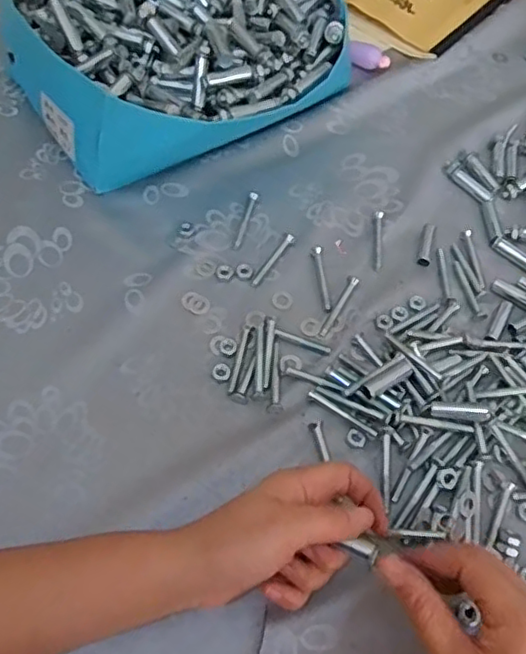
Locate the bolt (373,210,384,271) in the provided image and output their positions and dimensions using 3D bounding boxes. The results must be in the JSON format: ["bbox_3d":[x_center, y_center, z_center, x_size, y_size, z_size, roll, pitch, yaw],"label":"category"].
[{"bbox_3d":[0.096,-0.072,0.519,0.007,0.005,0.059,8,61,0],"label":"bolt"}]

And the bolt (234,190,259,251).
[{"bbox_3d":[-0.015,-0.090,0.520,0.007,0.007,0.056,17,62,5],"label":"bolt"}]

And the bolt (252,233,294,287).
[{"bbox_3d":[0.009,-0.055,0.507,0.008,0.005,0.057,29,63,12],"label":"bolt"}]

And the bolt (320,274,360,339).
[{"bbox_3d":[0.060,-0.017,0.489,0.008,0.004,0.060,29,63,11],"label":"bolt"}]

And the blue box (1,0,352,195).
[{"bbox_3d":[-0.077,-0.265,0.569,0.278,0.091,0.269,-25,66,-16],"label":"blue box"}]

